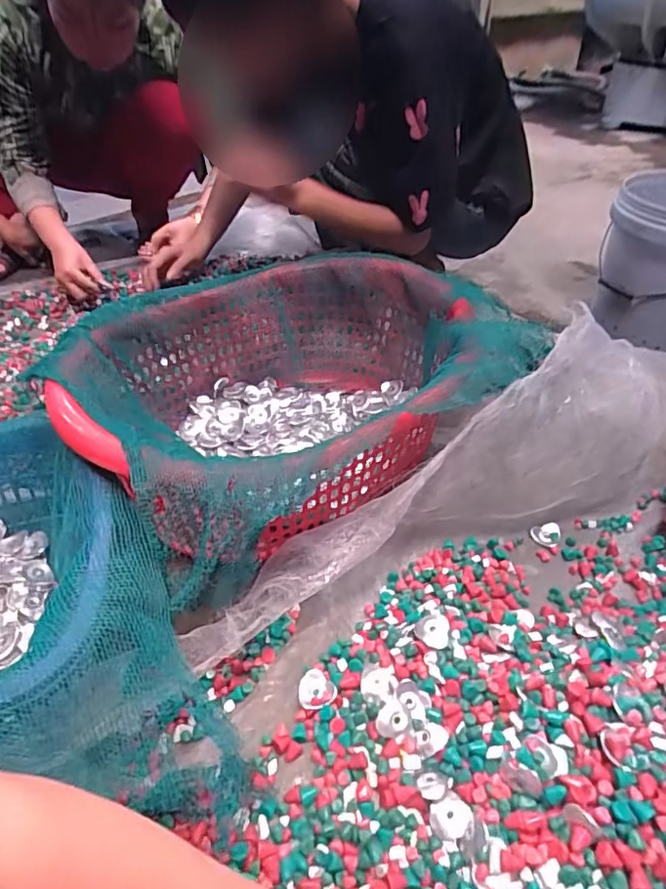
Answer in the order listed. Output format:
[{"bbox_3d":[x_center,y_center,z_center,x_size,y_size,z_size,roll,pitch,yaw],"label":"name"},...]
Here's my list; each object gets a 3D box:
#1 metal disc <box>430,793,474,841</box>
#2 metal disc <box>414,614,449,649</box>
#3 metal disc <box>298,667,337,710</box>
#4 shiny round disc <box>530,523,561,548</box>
[{"bbox_3d":[0.097,0.307,0.461,0.033,0.011,0.032,-30,36,-12],"label":"metal disc"},{"bbox_3d":[0.101,0.189,0.574,0.034,0.007,0.036,-1,40,1],"label":"metal disc"},{"bbox_3d":[-0.017,0.237,0.539,0.033,0.004,0.035,-2,57,3],"label":"metal disc"},{"bbox_3d":[0.267,0.112,0.696,0.037,0.006,0.030,-11,41,-11],"label":"shiny round disc"}]

